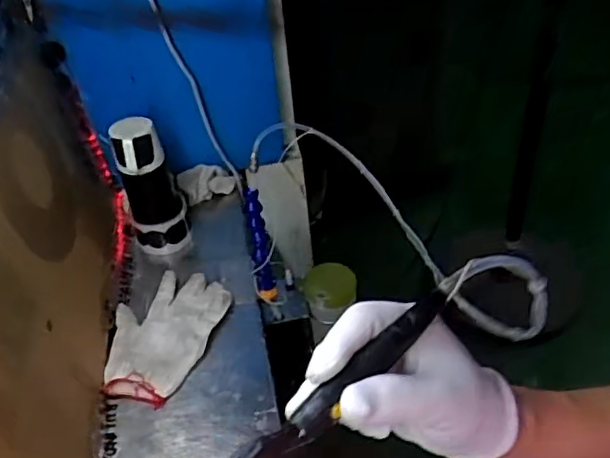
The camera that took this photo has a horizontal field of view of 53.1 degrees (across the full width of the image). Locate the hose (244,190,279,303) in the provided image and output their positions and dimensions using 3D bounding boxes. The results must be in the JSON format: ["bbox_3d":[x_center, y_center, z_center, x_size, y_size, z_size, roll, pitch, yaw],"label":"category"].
[{"bbox_3d":[-0.059,0.025,0.812,0.026,0.157,0.020,-9,19,-3],"label":"hose"}]

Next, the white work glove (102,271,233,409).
[{"bbox_3d":[-0.186,0.135,0.791,0.127,0.029,0.194,14,46,22],"label":"white work glove"}]

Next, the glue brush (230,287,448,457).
[{"bbox_3d":[0.016,0.076,0.290,0.148,0.019,0.012,-37,50,-25],"label":"glue brush"}]

